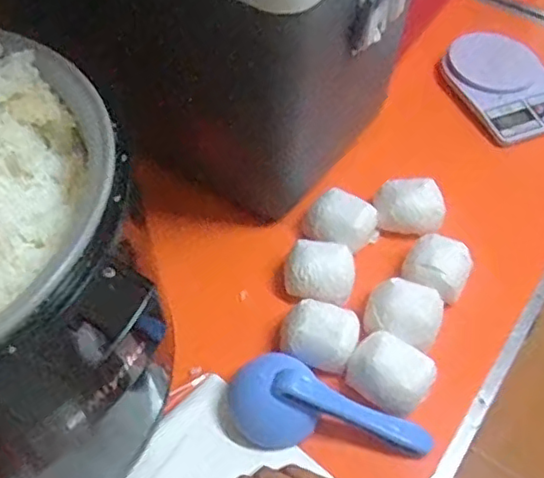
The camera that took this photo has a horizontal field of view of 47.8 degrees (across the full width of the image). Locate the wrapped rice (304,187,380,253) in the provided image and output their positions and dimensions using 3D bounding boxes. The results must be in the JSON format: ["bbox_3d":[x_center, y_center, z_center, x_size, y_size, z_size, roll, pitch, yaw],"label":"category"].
[{"bbox_3d":[0.087,-0.020,0.773,0.089,0.058,0.065,30,57,20],"label":"wrapped rice"}]

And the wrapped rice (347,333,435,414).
[{"bbox_3d":[0.125,0.138,0.641,0.083,0.042,0.073,33,58,21],"label":"wrapped rice"}]

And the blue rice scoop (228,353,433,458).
[{"bbox_3d":[0.053,0.177,0.607,0.206,0.052,0.095,25,56,17],"label":"blue rice scoop"}]

